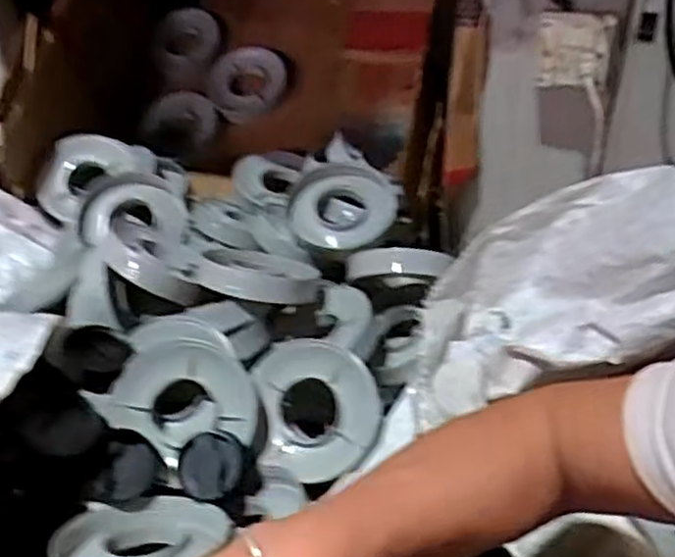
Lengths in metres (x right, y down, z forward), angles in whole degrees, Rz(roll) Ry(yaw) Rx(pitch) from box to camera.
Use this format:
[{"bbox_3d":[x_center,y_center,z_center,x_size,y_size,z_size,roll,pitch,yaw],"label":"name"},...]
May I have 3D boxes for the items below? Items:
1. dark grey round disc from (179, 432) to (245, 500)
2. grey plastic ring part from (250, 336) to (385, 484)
[{"bbox_3d":[-0.129,0.196,0.729,0.066,0.064,0.026,16,-5,8],"label":"dark grey round disc"},{"bbox_3d":[-0.018,0.146,0.797,0.135,0.030,0.155,-5,61,-11],"label":"grey plastic ring part"}]

